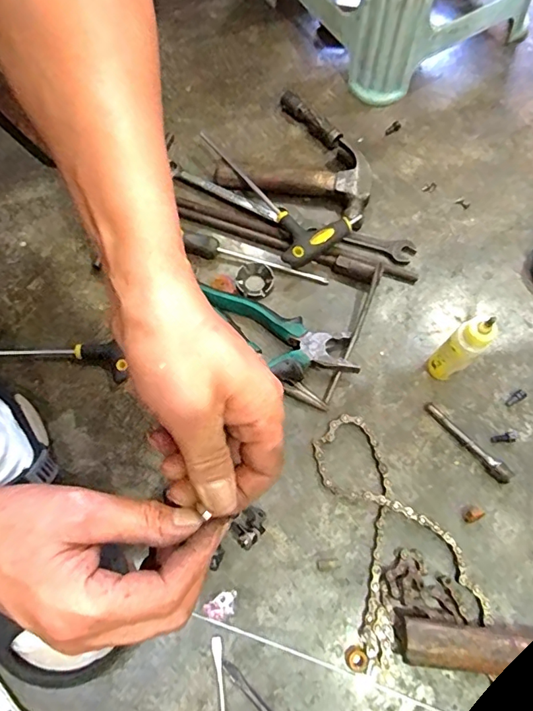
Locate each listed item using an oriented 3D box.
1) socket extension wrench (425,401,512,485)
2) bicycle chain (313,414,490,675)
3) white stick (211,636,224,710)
[{"bbox_3d":[0.188,0.080,0.456,0.012,0.013,0.095,-38,73,-13],"label":"socket extension wrench"},{"bbox_3d":[0.101,0.150,0.429,0.106,0.018,0.198,-20,70,-7],"label":"bicycle chain"},{"bbox_3d":[-0.037,0.283,0.386,0.008,0.004,0.105,-5,69,-1],"label":"white stick"}]

